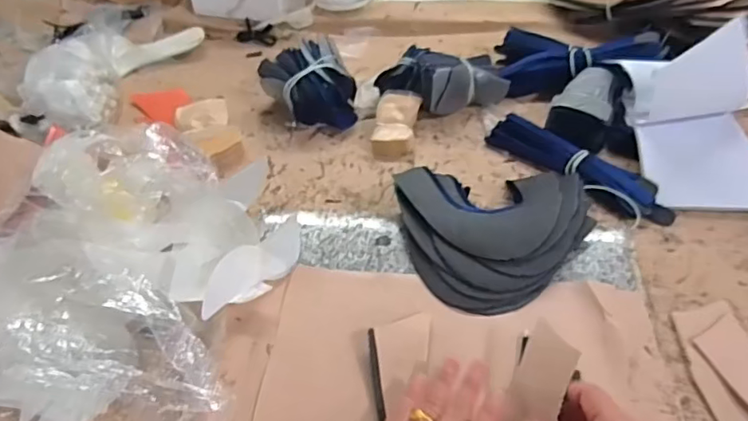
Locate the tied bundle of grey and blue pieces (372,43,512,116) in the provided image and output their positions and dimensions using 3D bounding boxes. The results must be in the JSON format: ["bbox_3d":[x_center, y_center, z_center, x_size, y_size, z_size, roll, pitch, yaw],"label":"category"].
[{"bbox_3d":[0.091,-0.176,0.730,0.173,0.065,0.098,6,50,8],"label":"tied bundle of grey and blue pieces"}]

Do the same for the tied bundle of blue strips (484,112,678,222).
[{"bbox_3d":[0.236,-0.051,0.642,0.224,0.031,0.048,33,58,28],"label":"tied bundle of blue strips"}]

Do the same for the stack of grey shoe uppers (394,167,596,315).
[{"bbox_3d":[0.128,0.015,0.554,0.190,0.025,0.170,-6,49,-2],"label":"stack of grey shoe uppers"}]

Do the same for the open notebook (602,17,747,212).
[{"bbox_3d":[0.368,-0.105,0.605,0.144,0.144,0.167,8,50,10],"label":"open notebook"}]

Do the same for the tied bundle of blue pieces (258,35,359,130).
[{"bbox_3d":[-0.082,-0.162,0.733,0.115,0.074,0.109,-20,51,-14],"label":"tied bundle of blue pieces"}]

